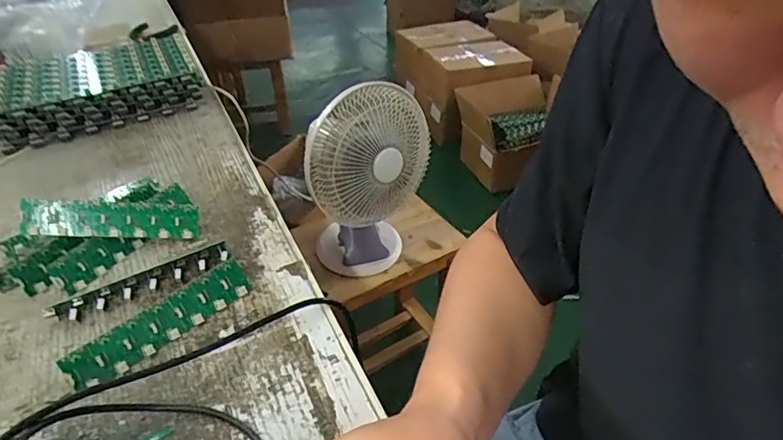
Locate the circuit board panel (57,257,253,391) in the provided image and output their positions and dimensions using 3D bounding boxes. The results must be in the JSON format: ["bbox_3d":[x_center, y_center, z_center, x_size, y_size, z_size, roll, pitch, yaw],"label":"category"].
[{"bbox_3d":[-0.168,0.076,0.386,0.135,0.031,0.005,-34,8,-32],"label":"circuit board panel"}]

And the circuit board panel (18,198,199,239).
[{"bbox_3d":[-0.244,-0.001,0.456,0.136,0.031,0.012,2,3,-22],"label":"circuit board panel"}]

